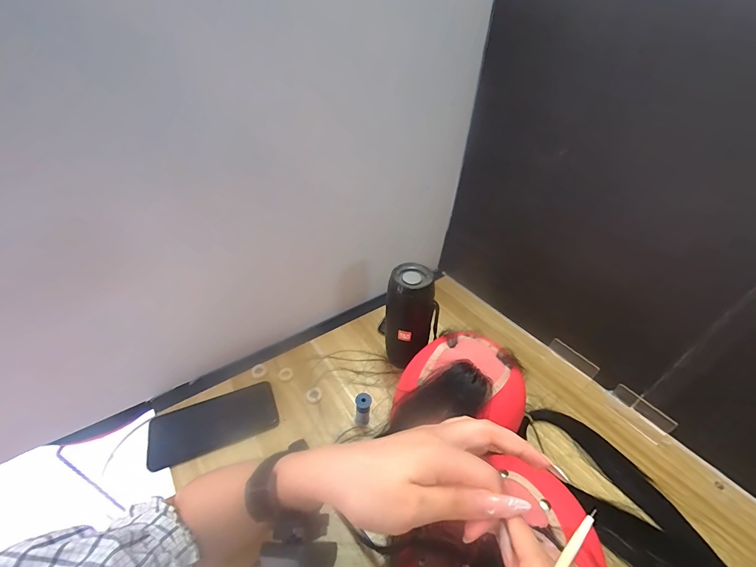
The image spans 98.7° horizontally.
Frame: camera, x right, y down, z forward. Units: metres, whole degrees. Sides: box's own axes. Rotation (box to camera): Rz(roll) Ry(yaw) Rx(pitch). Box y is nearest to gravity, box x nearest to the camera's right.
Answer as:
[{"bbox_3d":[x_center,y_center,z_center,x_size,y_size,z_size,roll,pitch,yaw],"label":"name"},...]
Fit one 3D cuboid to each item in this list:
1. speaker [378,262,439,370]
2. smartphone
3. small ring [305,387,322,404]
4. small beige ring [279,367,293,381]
[{"bbox_3d":[0.046,0.066,0.507,0.075,0.184,0.063,34,47,32],"label":"speaker"},{"bbox_3d":[-0.229,0.196,0.460,0.161,0.009,0.080,-13,43,-21],"label":"smartphone"},{"bbox_3d":[-0.099,0.170,0.498,0.025,0.008,0.023,3,39,-2],"label":"small ring"},{"bbox_3d":[-0.149,0.145,0.523,0.022,0.004,0.025,-12,42,-19],"label":"small beige ring"}]

